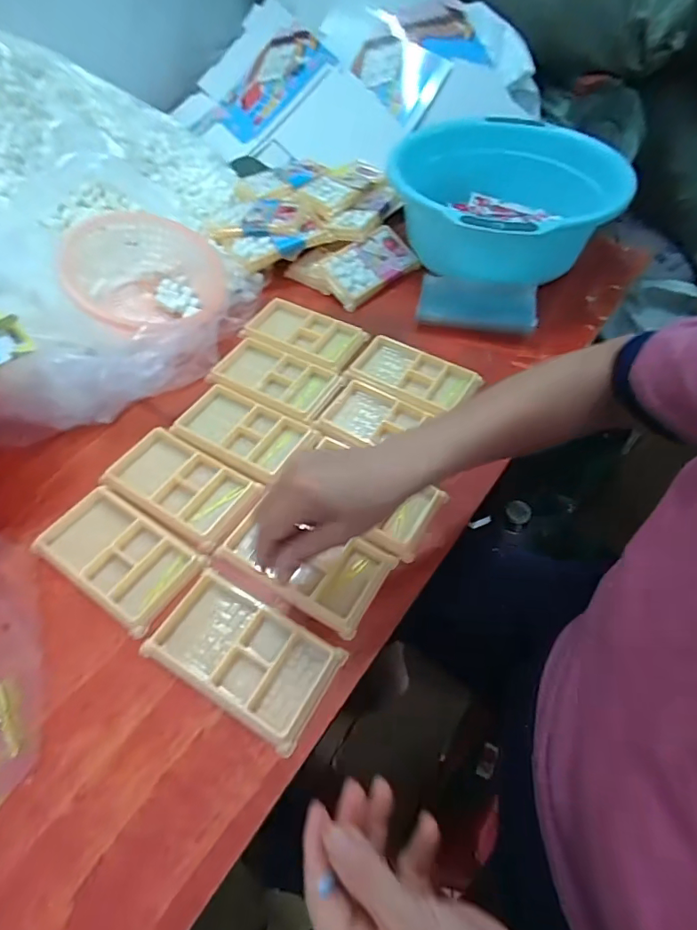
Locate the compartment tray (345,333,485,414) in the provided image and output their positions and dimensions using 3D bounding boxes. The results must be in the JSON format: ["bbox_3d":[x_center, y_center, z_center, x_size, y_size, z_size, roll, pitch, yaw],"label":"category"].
[{"bbox_3d":[0.071,-0.102,0.553,0.135,0.011,0.080,30,60,19],"label":"compartment tray"}]

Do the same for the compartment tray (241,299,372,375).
[{"bbox_3d":[-0.060,-0.163,0.602,0.151,0.012,0.084,22,58,14],"label":"compartment tray"}]

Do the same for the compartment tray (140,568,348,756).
[{"bbox_3d":[-0.079,0.142,0.378,0.136,0.012,0.079,27,59,17],"label":"compartment tray"}]

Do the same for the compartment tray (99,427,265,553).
[{"bbox_3d":[-0.160,0.020,0.472,0.137,0.018,0.083,29,59,18],"label":"compartment tray"}]

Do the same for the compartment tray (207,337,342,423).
[{"bbox_3d":[-0.083,-0.096,0.559,0.138,0.023,0.078,22,58,14],"label":"compartment tray"}]

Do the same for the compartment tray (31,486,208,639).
[{"bbox_3d":[-0.198,0.075,0.426,0.136,0.009,0.079,29,60,18],"label":"compartment tray"}]

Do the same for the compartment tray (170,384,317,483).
[{"bbox_3d":[-0.108,-0.034,0.509,0.131,0.019,0.076,25,58,16],"label":"compartment tray"}]

